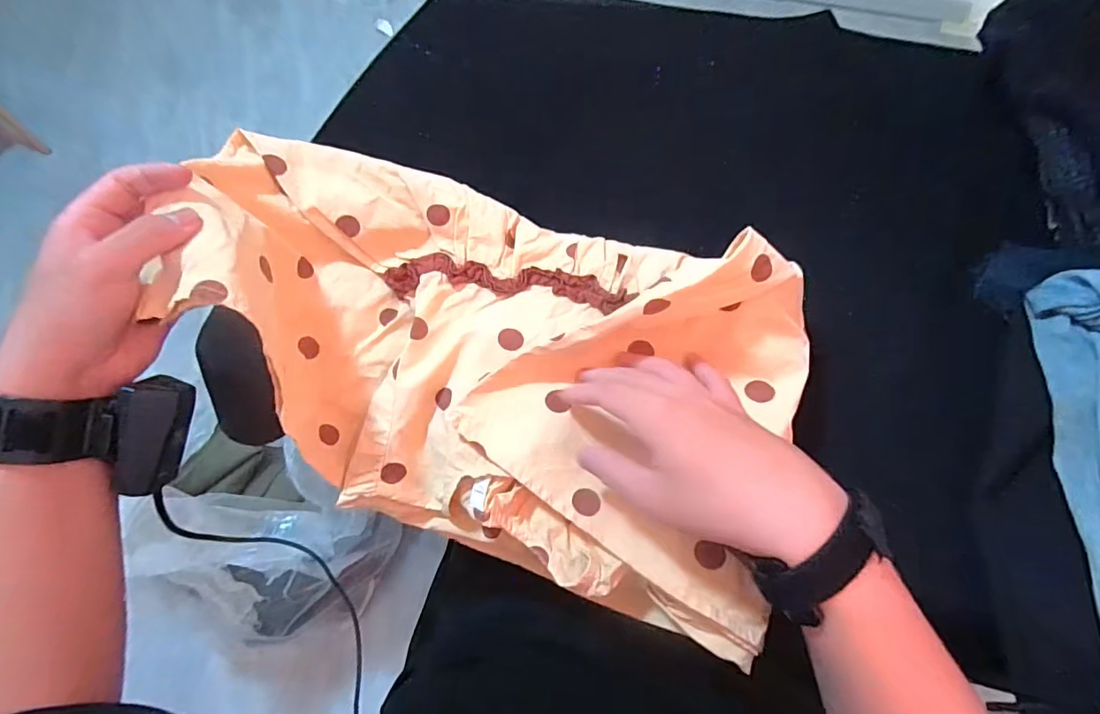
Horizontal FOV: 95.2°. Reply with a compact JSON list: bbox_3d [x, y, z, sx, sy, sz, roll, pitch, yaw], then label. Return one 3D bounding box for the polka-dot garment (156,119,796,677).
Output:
[{"bbox_3d":[-0.045,-0.009,0.366,0.431,0.172,0.263,15,66,10],"label":"polka-dot garment"}]

